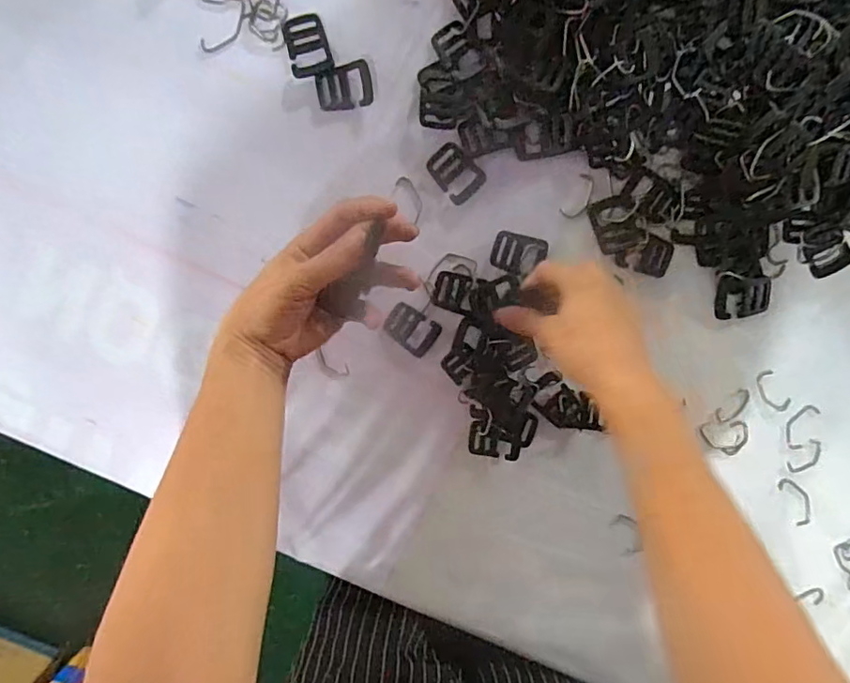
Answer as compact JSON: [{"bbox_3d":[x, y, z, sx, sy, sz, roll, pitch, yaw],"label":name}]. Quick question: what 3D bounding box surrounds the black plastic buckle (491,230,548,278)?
[{"bbox_3d":[0.075,-0.070,0.433,0.043,0.004,0.032,13,100,-2],"label":"black plastic buckle"}]

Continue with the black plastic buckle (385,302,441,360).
[{"bbox_3d":[-0.011,-0.010,0.443,0.042,0.004,0.033,36,98,-6],"label":"black plastic buckle"}]

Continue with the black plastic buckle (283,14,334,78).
[{"bbox_3d":[-0.088,-0.224,0.408,0.032,0.004,0.044,-10,100,2],"label":"black plastic buckle"}]

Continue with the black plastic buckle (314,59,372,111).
[{"bbox_3d":[-0.062,-0.195,0.413,0.042,0.005,0.032,-8,100,2],"label":"black plastic buckle"}]

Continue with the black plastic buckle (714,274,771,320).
[{"bbox_3d":[0.257,-0.036,0.437,0.044,0.005,0.036,-3,100,1],"label":"black plastic buckle"}]

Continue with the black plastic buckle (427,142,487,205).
[{"bbox_3d":[0.024,-0.132,0.422,0.032,0.004,0.043,-42,97,7],"label":"black plastic buckle"}]

